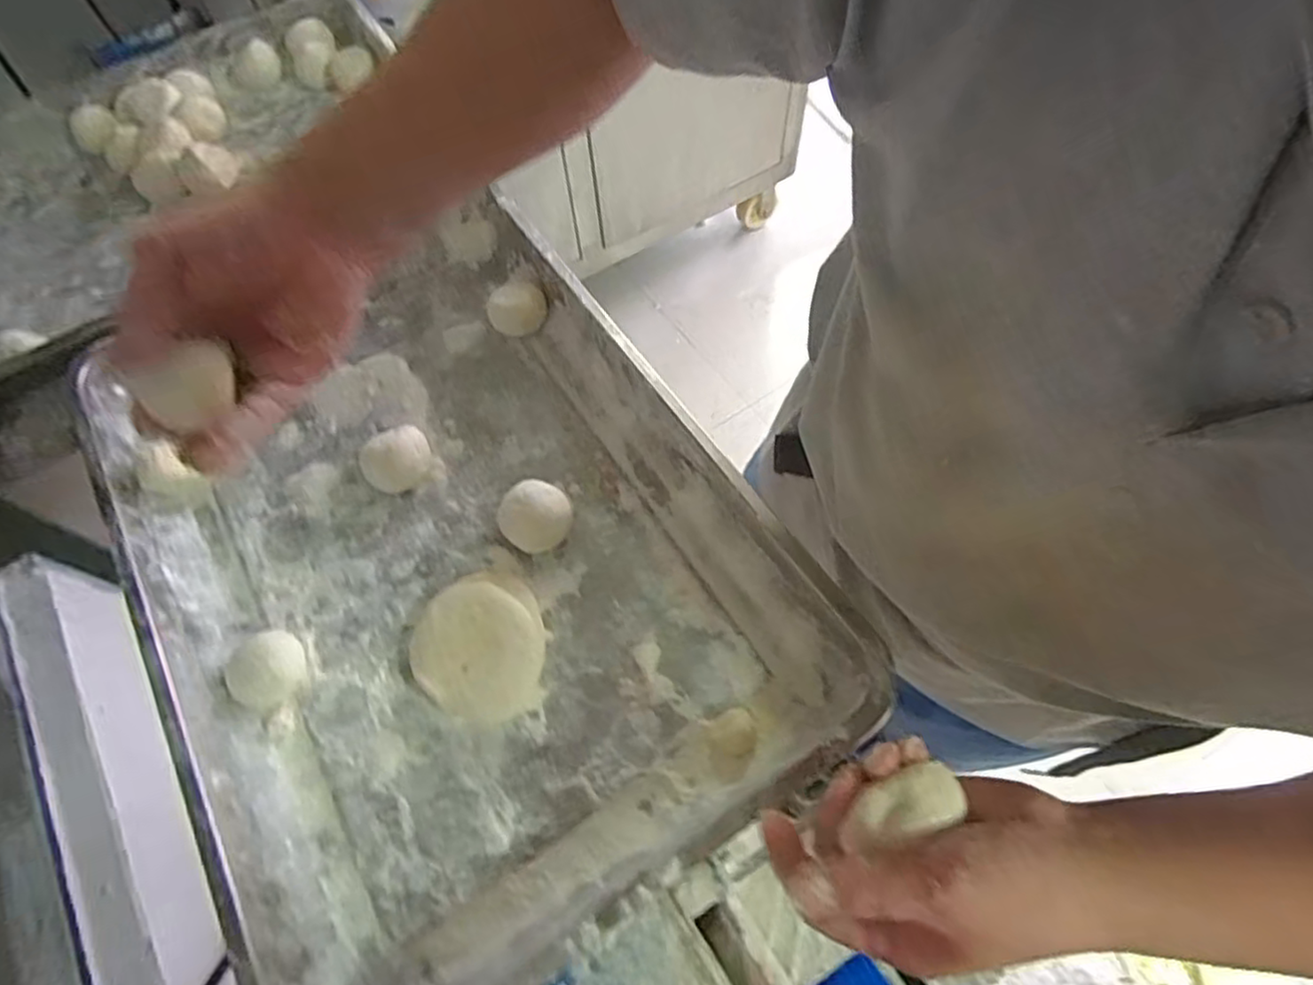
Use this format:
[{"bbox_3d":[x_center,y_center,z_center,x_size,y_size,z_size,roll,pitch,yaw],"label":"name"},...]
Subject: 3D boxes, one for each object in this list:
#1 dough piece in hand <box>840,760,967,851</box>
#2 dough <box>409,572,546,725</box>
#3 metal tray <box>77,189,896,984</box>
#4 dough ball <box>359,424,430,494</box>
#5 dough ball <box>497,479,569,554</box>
[{"bbox_3d":[0.110,0.138,0.302,0.053,0.014,0.023,-26,64,-3],"label":"dough piece in hand"},{"bbox_3d":[-0.124,0.105,0.469,0.089,0.023,0.100,-17,63,-6],"label":"dough"},{"bbox_3d":[-0.164,0.024,0.503,0.391,0.055,0.568,-32,65,-13],"label":"metal tray"},{"bbox_3d":[-0.209,-0.032,0.541,0.054,0.028,0.056,-1,62,2],"label":"dough ball"},{"bbox_3d":[-0.094,0.013,0.505,0.047,0.039,0.054,-40,67,-16],"label":"dough ball"}]

